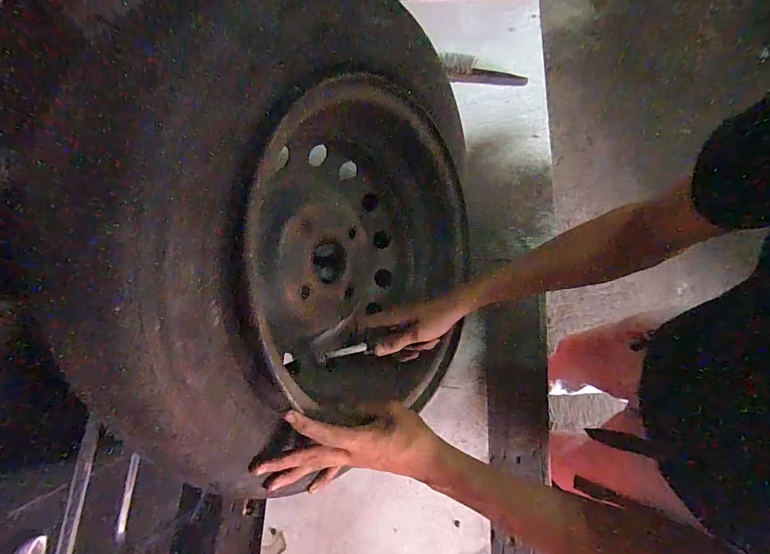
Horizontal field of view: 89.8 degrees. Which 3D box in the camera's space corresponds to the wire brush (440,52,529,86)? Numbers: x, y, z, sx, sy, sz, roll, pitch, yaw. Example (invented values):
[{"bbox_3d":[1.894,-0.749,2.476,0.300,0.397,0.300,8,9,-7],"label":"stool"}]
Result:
[{"bbox_3d":[0.203,-0.431,0.807,0.192,0.041,0.045,1,75,1],"label":"wire brush"}]

